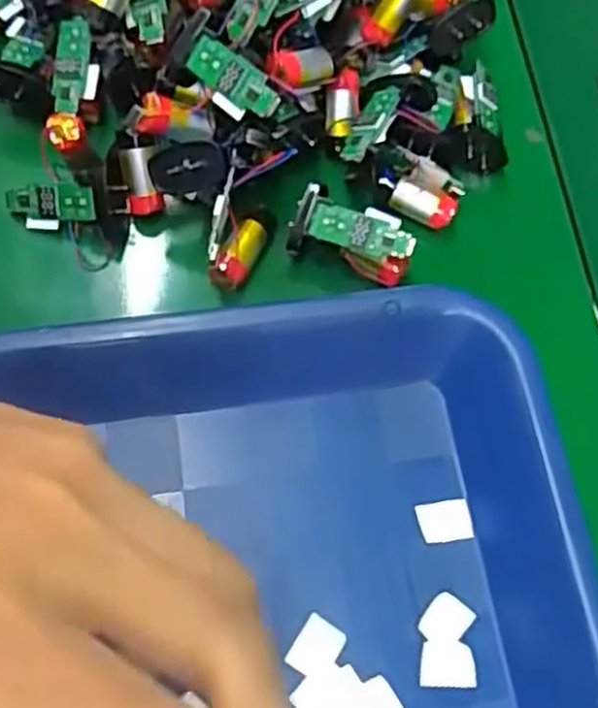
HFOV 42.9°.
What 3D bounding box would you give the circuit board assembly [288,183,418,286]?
[{"bbox_3d":[0.023,-0.050,0.326,0.052,0.018,0.028,23,93,12],"label":"circuit board assembly"}]

